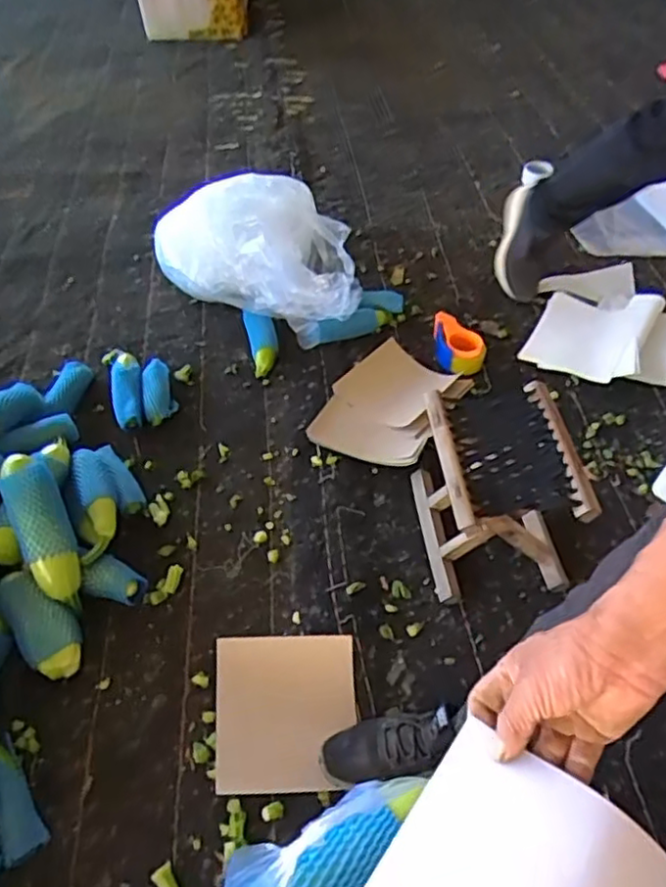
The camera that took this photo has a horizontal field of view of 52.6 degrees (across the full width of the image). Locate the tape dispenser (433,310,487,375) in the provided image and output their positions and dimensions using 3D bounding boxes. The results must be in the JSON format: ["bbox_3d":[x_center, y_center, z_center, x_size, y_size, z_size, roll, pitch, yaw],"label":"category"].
[{"bbox_3d":[0.276,-0.225,1.472,0.104,0.043,0.168,-2,49,-2],"label":"tape dispenser"}]

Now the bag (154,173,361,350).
[{"bbox_3d":[-0.139,-0.425,1.473,0.412,0.269,0.210,19,51,16],"label":"bag"}]

